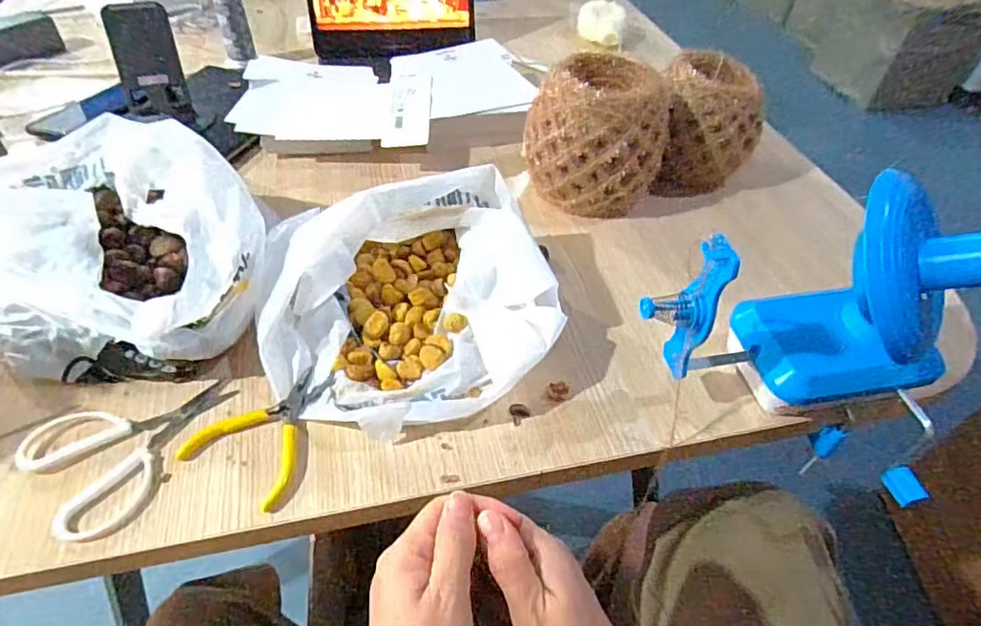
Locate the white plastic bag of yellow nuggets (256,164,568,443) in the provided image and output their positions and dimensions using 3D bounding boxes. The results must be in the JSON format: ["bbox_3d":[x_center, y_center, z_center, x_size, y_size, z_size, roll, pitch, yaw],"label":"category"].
[{"bbox_3d":[-0.070,-0.010,0.480,0.239,0.093,0.211,-10,49,-14],"label":"white plastic bag of yellow nuggets"}]

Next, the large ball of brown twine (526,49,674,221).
[{"bbox_3d":[0.114,-0.194,0.633,0.147,0.143,0.127,8,47,3],"label":"large ball of brown twine"}]

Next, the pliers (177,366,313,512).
[{"bbox_3d":[-0.169,0.087,0.437,0.092,0.009,0.103,25,50,18],"label":"pliers"}]

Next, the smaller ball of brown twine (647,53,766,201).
[{"bbox_3d":[0.257,-0.225,0.680,0.116,0.120,0.129,9,47,4],"label":"smaller ball of brown twine"}]

